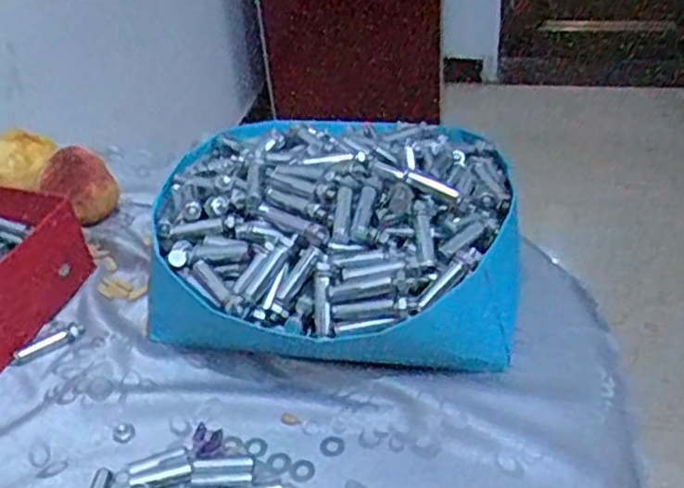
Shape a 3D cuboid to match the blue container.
[{"bbox_3d":[-0.006,-0.013,0.572,0.273,0.127,0.259,2,37,7],"label":"blue container"}]

